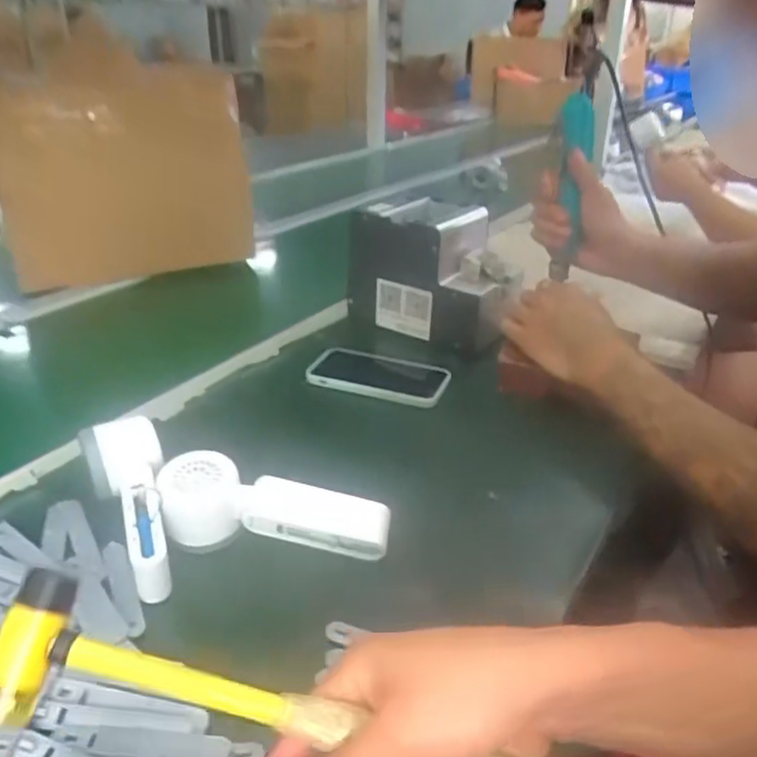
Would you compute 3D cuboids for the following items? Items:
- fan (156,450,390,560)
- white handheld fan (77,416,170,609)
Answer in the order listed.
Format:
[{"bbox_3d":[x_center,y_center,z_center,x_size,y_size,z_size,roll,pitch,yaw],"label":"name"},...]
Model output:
[{"bbox_3d":[-0.077,0.100,0.507,0.165,0.042,0.060,11,52,-6],"label":"fan"},{"bbox_3d":[-0.176,0.085,0.501,0.051,0.054,0.159,-14,31,-27],"label":"white handheld fan"}]

